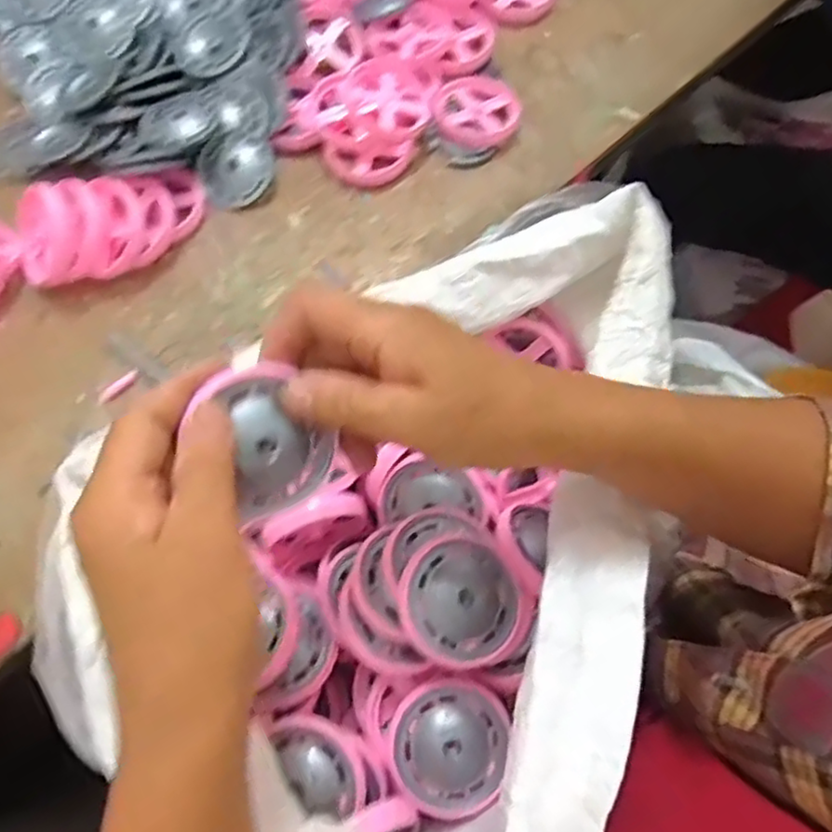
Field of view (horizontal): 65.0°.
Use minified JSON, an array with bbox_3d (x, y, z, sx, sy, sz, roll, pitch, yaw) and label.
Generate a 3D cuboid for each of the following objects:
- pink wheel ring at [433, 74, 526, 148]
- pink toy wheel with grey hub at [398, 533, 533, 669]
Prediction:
[{"bbox_3d":[0.046,-0.232,0.496,0.066,0.014,0.051,4,68,1],"label":"pink wheel ring"},{"bbox_3d":[0.023,0.094,0.333,0.063,0.019,0.063,5,68,-12],"label":"pink toy wheel with grey hub"}]

